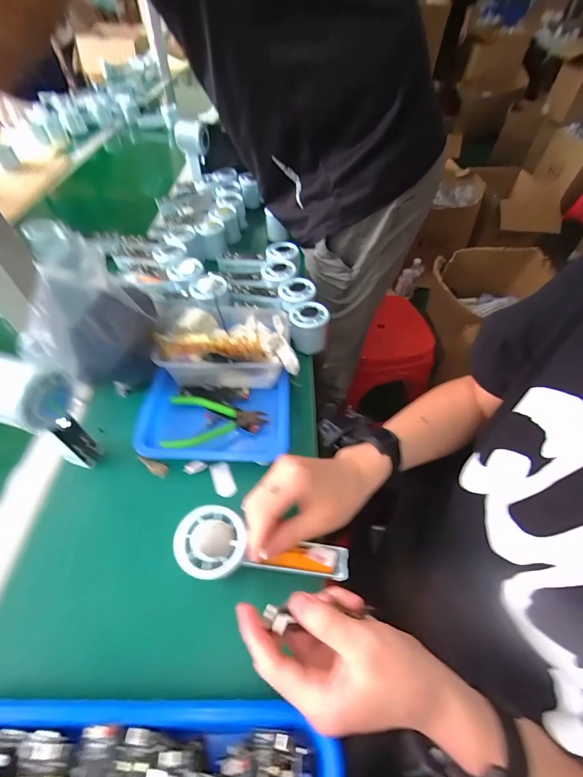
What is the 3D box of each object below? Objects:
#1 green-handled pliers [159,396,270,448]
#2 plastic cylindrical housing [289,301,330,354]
[{"bbox_3d":[-0.094,0.044,0.390,0.121,0.019,0.074,4,52,1],"label":"green-handled pliers"},{"bbox_3d":[0.026,-0.094,0.486,0.055,0.055,0.055,1,52,-1],"label":"plastic cylindrical housing"}]

